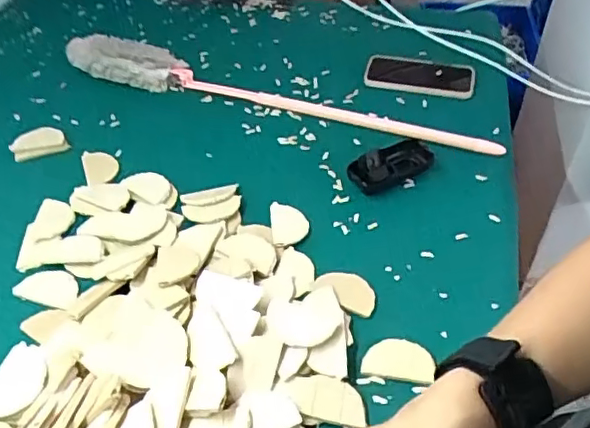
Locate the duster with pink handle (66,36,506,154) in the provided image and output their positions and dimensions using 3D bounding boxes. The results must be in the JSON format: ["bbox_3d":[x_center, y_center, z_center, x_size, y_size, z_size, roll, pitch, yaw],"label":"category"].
[{"bbox_3d":[-0.052,-0.172,0.848,0.684,0.045,0.064,17,48,18],"label":"duster with pink handle"}]

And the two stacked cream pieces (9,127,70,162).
[{"bbox_3d":[-0.350,-0.097,0.800,0.074,0.020,0.044,-15,47,-12],"label":"two stacked cream pieces"}]

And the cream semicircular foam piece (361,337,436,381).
[{"bbox_3d":[0.099,0.139,0.561,0.066,0.008,0.043,7,46,9],"label":"cream semicircular foam piece"}]

